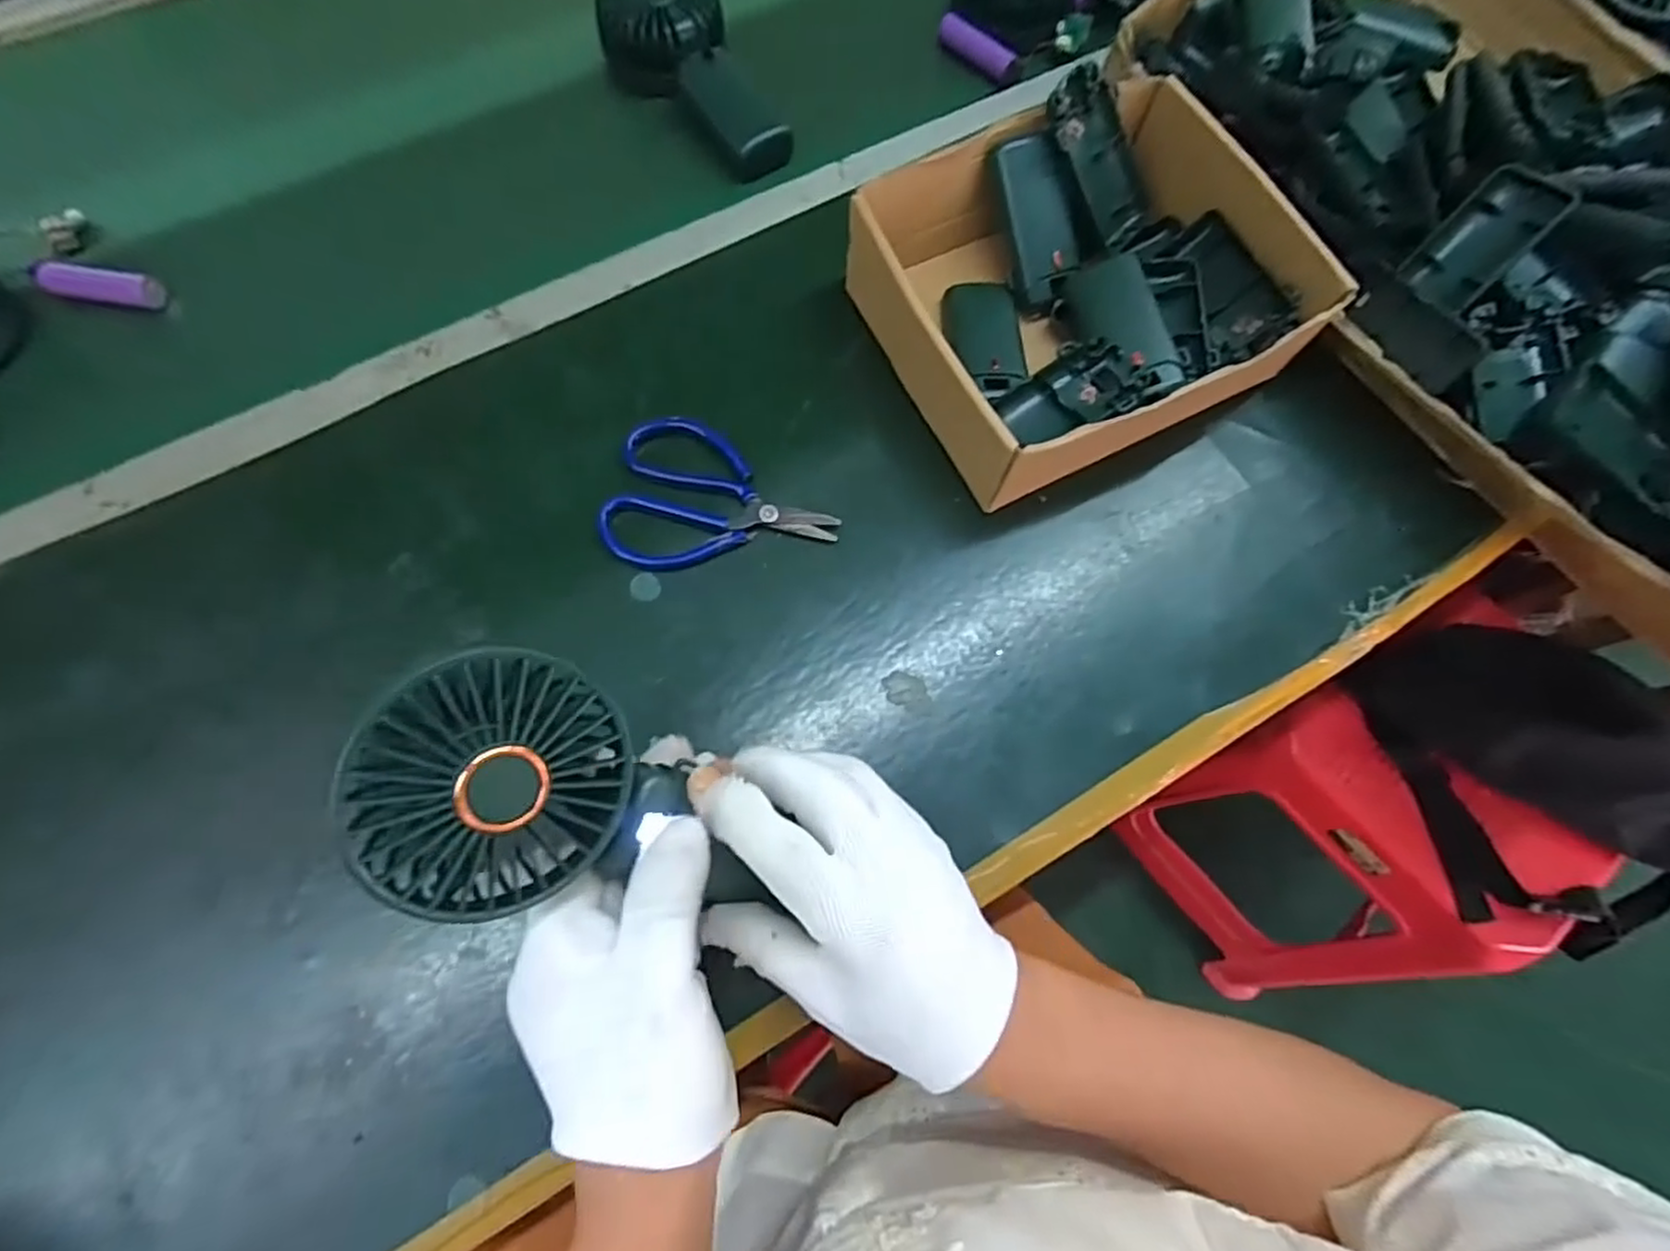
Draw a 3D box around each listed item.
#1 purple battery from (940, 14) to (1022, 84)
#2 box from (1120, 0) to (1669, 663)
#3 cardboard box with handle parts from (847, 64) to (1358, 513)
[{"bbox_3d":[0.103,-0.419,0.524,0.019,0.013,0.073,-40,77,-13],"label":"purple battery"},{"bbox_3d":[0.427,-0.241,0.434,0.316,0.080,0.511,-30,75,-10],"label":"box"},{"bbox_3d":[0.135,-0.190,0.413,0.226,0.074,0.192,-25,74,-9],"label":"cardboard box with handle parts"}]

